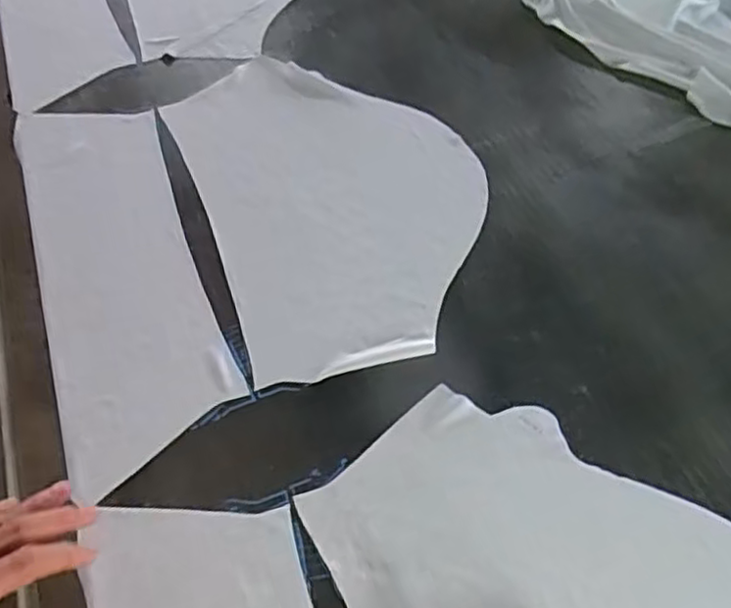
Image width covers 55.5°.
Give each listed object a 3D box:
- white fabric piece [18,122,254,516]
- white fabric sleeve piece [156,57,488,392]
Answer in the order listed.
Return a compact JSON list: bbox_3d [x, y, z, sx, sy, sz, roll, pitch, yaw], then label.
[{"bbox_3d":[-0.241,-0.047,0.668,0.143,0.012,0.465,-19,54,-13],"label":"white fabric piece"},{"bbox_3d":[-0.030,-0.127,0.722,0.280,0.008,0.436,-18,54,-13],"label":"white fabric sleeve piece"}]

